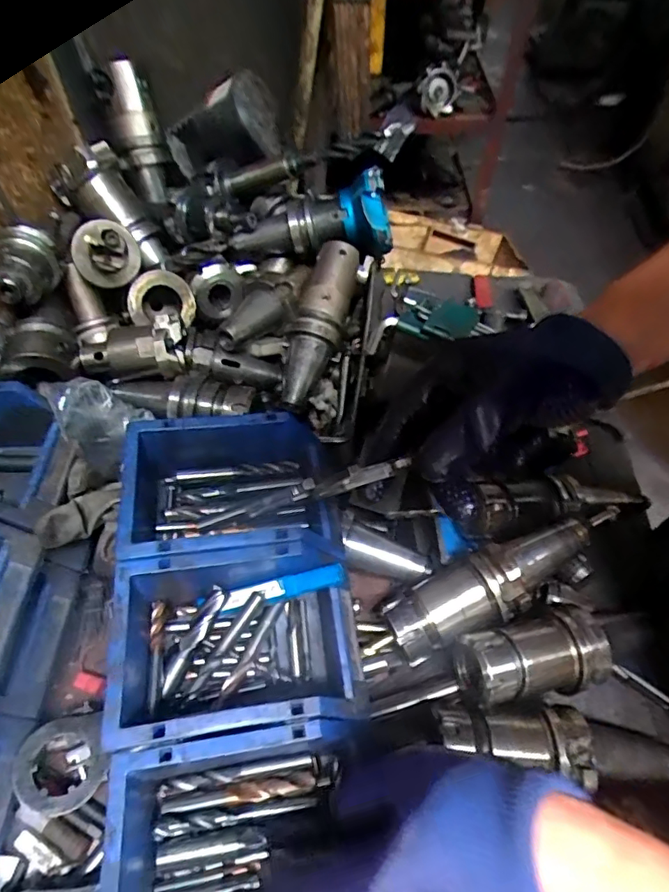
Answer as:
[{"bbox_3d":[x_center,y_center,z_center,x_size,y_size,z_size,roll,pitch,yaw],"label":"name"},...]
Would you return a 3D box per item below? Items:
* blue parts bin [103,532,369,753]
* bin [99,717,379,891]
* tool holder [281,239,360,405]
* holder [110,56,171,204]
[{"bbox_3d":[-0.059,0.129,0.352,0.144,0.079,0.103,-7,54,-7],"label":"blue parts bin"},{"bbox_3d":[-0.047,0.224,0.307,0.147,0.063,0.104,-6,54,-6],"label":"bin"},{"bbox_3d":[-0.016,-0.120,0.533,0.051,0.049,0.175,15,76,9],"label":"tool holder"},{"bbox_3d":[-0.228,-0.365,0.632,0.053,0.150,0.042,-14,55,-12],"label":"holder"}]

